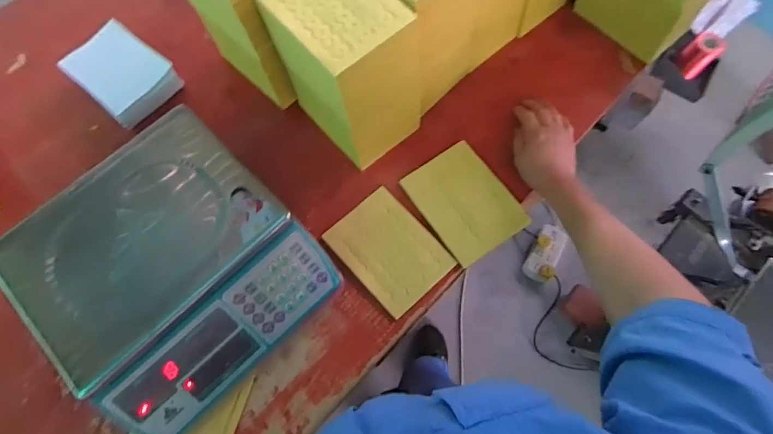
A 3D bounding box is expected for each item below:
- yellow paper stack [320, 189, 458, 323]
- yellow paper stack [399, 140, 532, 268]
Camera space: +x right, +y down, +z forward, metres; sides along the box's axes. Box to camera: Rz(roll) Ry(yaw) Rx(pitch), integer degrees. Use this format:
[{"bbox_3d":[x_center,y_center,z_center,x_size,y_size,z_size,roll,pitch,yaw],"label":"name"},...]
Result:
[{"bbox_3d":[0.004,0.046,0.585,0.117,0.005,0.157,-40,77,-12],"label":"yellow paper stack"},{"bbox_3d":[0.116,-0.025,0.610,0.122,0.013,0.159,-33,75,-11],"label":"yellow paper stack"}]

